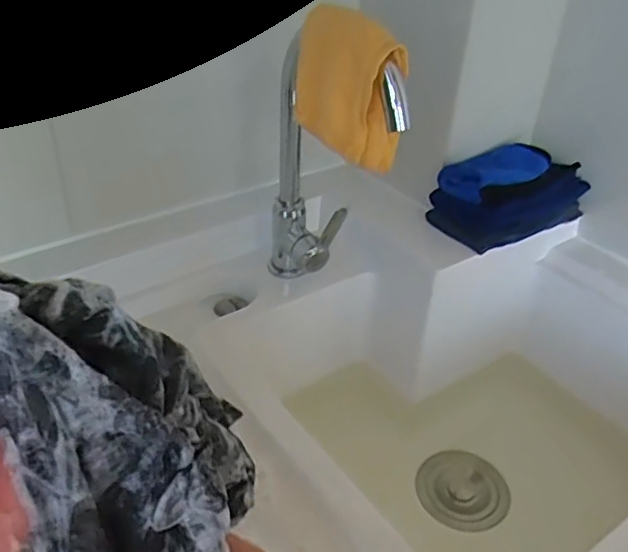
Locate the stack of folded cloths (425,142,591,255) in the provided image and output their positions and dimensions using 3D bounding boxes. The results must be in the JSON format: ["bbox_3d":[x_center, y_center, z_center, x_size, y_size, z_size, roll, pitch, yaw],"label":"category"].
[{"bbox_3d":[0.252,-0.107,0.791,0.198,0.080,0.099,-17,41,-26],"label":"stack of folded cloths"}]

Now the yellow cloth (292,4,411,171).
[{"bbox_3d":[0.028,-0.172,0.566,0.045,0.126,0.103,-25,44,-33],"label":"yellow cloth"}]

